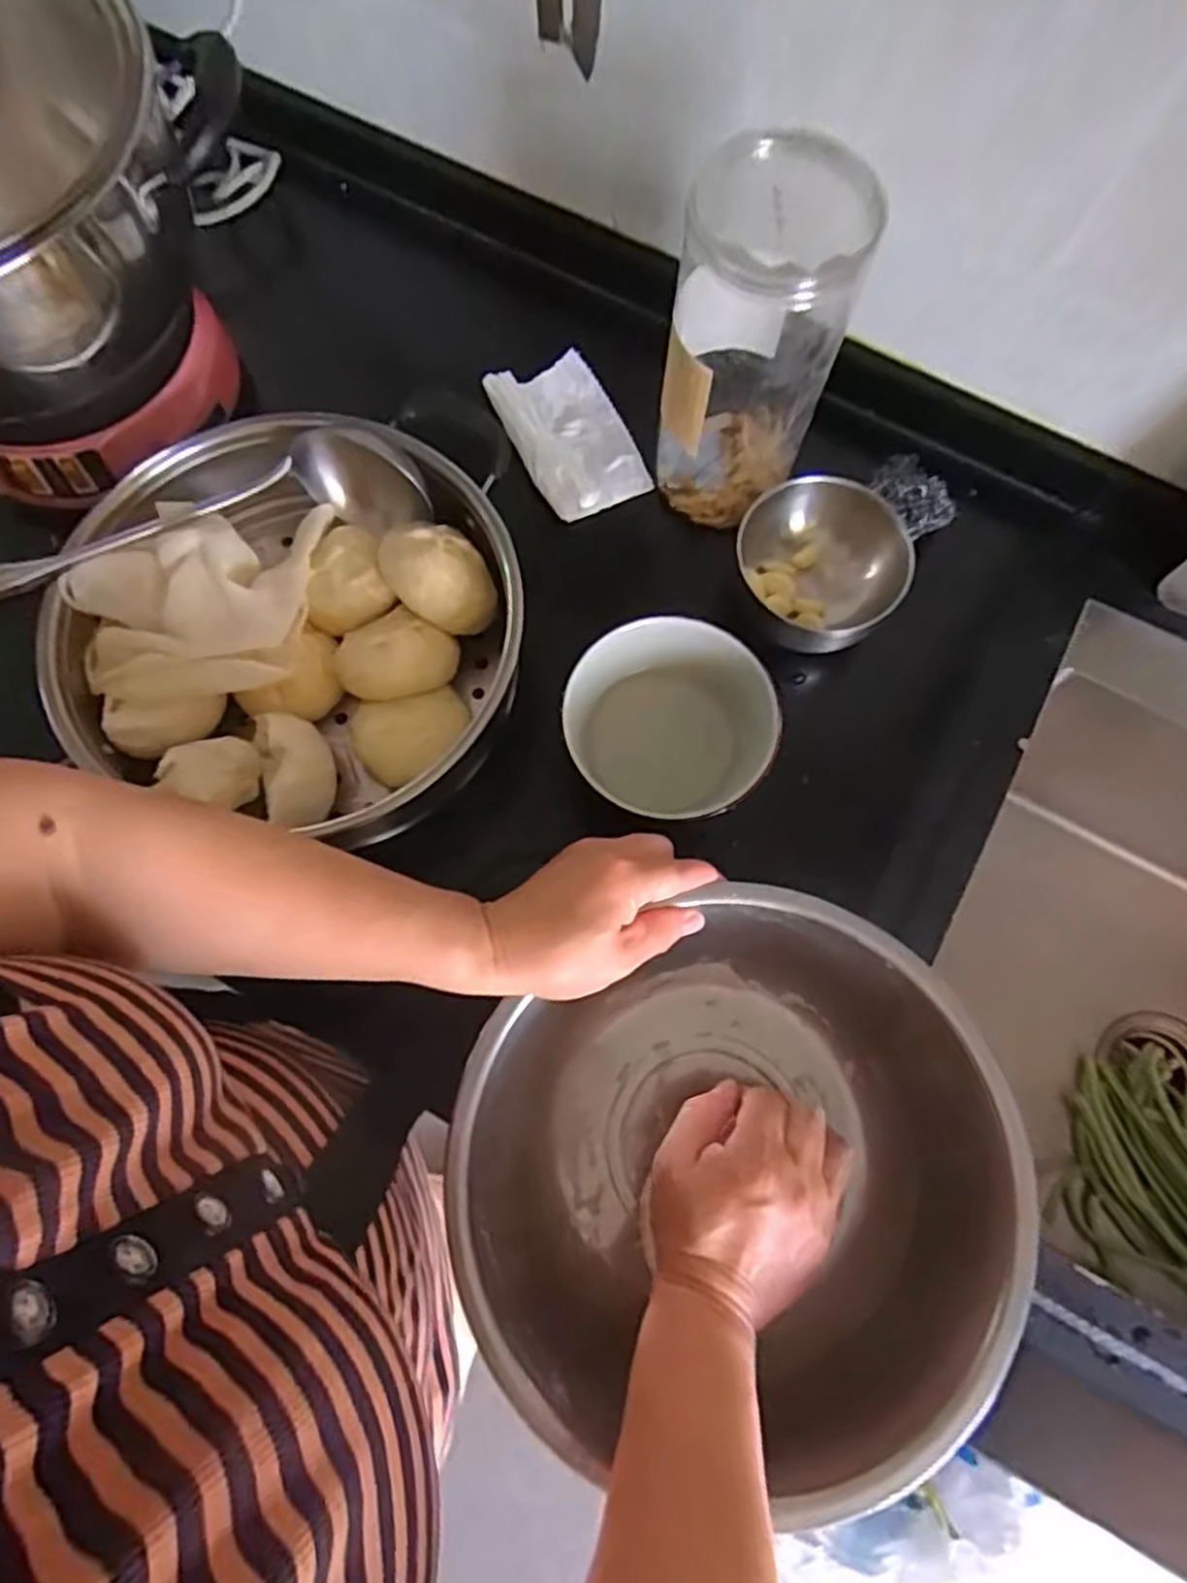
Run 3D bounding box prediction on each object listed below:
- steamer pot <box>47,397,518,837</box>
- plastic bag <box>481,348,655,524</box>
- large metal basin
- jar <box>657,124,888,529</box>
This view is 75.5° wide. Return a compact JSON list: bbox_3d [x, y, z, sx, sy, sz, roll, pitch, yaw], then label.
[{"bbox_3d":[-0.180,-0.114,0.487,0.278,0.097,0.271,0,74,-1],"label":"steamer pot"},{"bbox_3d":[-0.019,-0.265,0.567,0.080,0.031,0.123,-24,76,-8],"label":"plastic bag"},{"bbox_3d":[0.078,0.189,0.407,0.245,0.114,0.251,0,74,-1],"label":"large metal basin"},{"bbox_3d":[0.094,-0.262,0.463,0.091,0.202,0.087,0,74,-1],"label":"jar"}]

